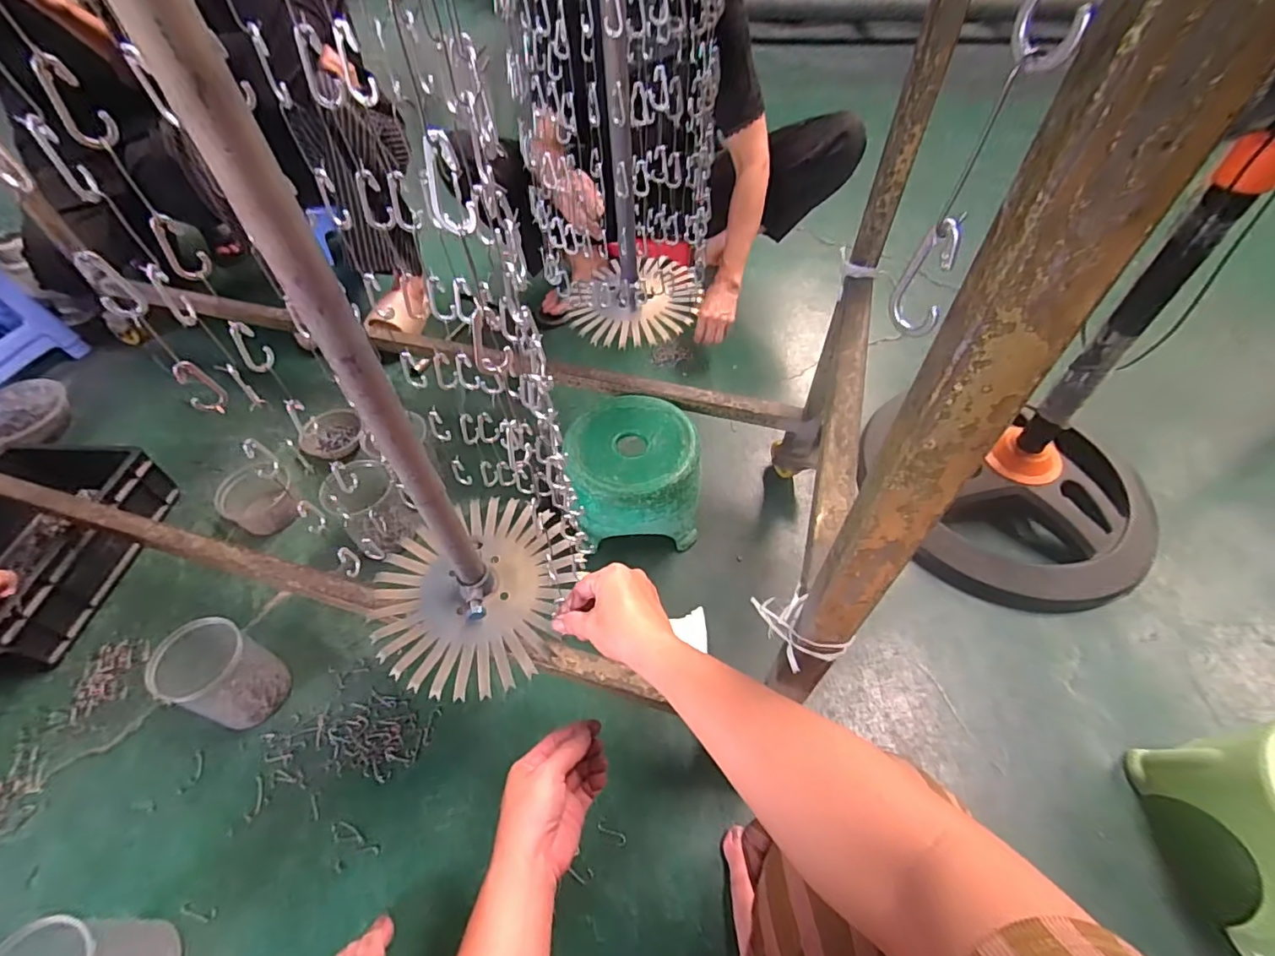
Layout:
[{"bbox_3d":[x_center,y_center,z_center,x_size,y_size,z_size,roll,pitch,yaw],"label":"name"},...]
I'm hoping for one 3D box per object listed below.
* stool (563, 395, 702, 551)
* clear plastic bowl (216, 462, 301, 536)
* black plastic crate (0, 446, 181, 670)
[{"bbox_3d":[-0.010,-0.006,0.905,0.205,0.157,0.212,0,53,0],"label":"stool"},{"bbox_3d":[-0.647,0.035,0.947,0.115,0.062,0.113,0,53,0],"label":"clear plastic bowl"},{"bbox_3d":[-0.970,0.103,0.877,0.275,0.095,0.346,8,53,6],"label":"black plastic crate"}]

